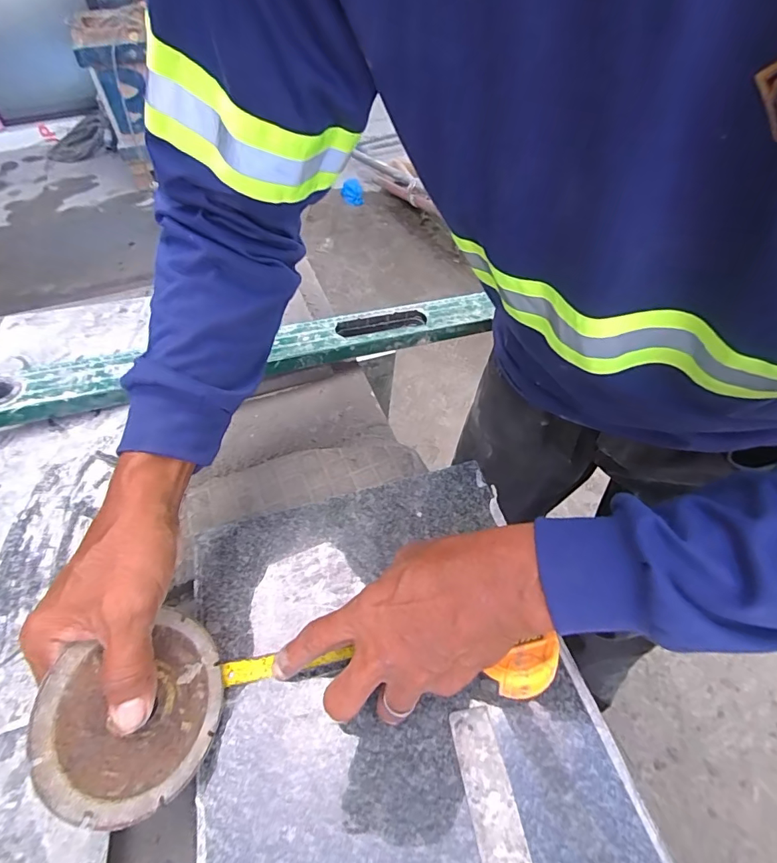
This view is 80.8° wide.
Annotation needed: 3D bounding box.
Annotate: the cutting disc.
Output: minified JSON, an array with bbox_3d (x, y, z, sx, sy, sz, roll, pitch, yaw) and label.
[{"bbox_3d":[-0.141,0.163,0.261,0.100,0.004,0.095,39,38,-39],"label":"cutting disc"}]

